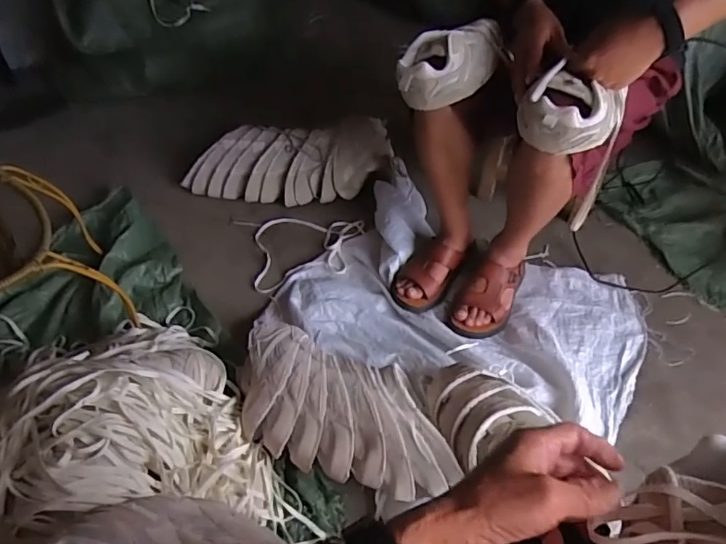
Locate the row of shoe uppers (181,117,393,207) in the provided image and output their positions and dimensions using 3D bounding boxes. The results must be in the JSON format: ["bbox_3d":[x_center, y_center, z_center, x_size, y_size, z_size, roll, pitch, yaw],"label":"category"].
[{"bbox_3d":[-0.281,-0.347,1.726,0.735,0.182,0.224,-4,45,13],"label":"row of shoe uppers"}]

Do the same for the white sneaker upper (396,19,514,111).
[{"bbox_3d":[0.175,-0.402,0.998,0.137,0.112,0.256,24,52,21],"label":"white sneaker upper"}]

